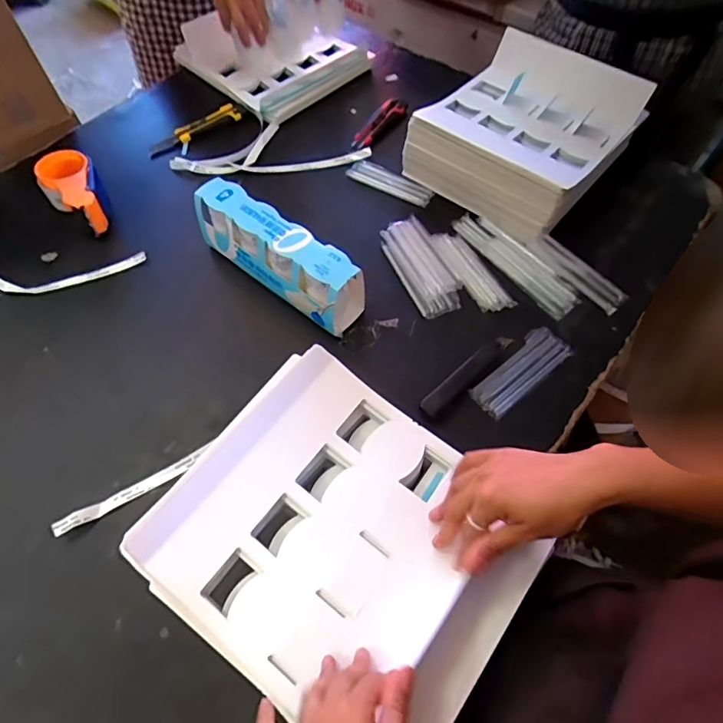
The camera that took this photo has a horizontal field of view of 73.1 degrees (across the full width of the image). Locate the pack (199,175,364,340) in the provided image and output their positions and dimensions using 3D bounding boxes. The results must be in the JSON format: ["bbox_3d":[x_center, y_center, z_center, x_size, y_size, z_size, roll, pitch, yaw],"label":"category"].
[{"bbox_3d":[-0.118,-0.150,0.688,0.267,0.100,0.067,34,66,18],"label":"pack"}]

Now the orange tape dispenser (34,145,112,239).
[{"bbox_3d":[-0.453,-0.271,0.777,0.086,0.060,0.134,-33,65,-17],"label":"orange tape dispenser"}]

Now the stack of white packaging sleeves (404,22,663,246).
[{"bbox_3d":[0.283,-0.397,0.824,0.278,0.149,0.356,37,67,19],"label":"stack of white packaging sleeves"}]

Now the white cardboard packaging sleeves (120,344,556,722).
[{"bbox_3d":[-0.015,0.167,0.464,0.312,0.061,0.274,34,66,18],"label":"white cardboard packaging sleeves"}]

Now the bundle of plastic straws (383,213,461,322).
[{"bbox_3d":[0.090,-0.146,0.743,0.074,0.029,0.175,-23,63,-13],"label":"bundle of plastic straws"}]

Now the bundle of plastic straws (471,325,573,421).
[{"bbox_3d":[0.214,0.013,0.654,0.156,0.008,0.058,-40,67,-20],"label":"bundle of plastic straws"}]

